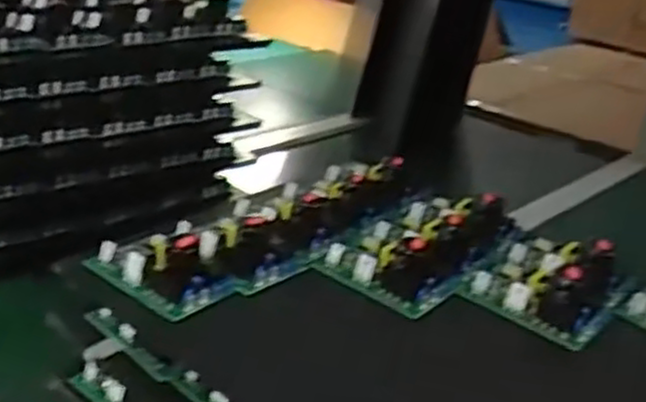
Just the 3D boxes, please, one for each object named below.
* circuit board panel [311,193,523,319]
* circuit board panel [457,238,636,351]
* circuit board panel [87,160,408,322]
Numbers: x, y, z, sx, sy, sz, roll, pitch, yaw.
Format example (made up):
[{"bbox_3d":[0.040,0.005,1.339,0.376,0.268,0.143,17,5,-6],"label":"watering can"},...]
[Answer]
[{"bbox_3d":[0.095,0.028,0.685,0.111,0.045,0.202,22,29,30],"label":"circuit board panel"},{"bbox_3d":[0.200,0.060,0.651,0.114,0.047,0.141,22,29,31],"label":"circuit board panel"},{"bbox_3d":[-0.034,0.018,0.670,0.322,0.046,0.100,-17,33,-41],"label":"circuit board panel"}]

